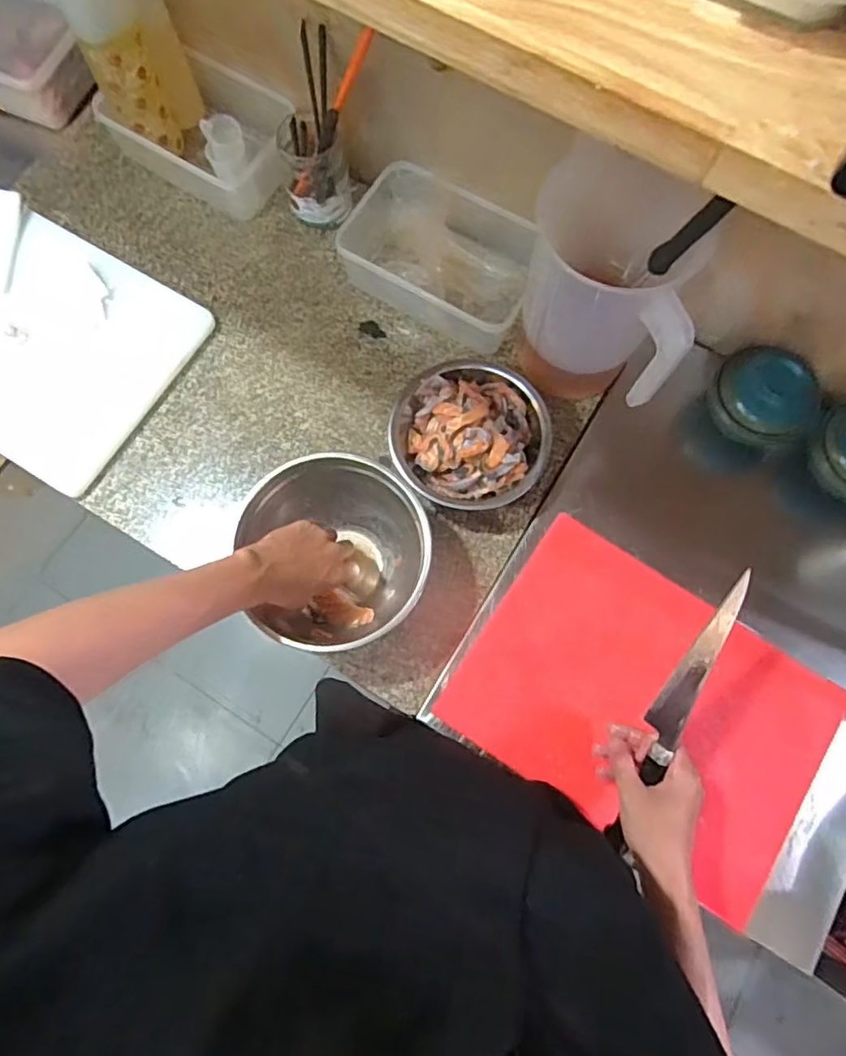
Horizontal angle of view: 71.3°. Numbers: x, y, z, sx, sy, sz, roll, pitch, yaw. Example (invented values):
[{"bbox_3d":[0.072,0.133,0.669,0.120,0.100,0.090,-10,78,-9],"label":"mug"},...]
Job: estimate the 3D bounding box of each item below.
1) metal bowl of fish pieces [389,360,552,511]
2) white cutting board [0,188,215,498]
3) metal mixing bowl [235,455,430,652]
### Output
[{"bbox_3d":[0.057,-0.111,0.719,0.189,0.085,0.169,38,78,9],"label":"metal bowl of fish pieces"},{"bbox_3d":[-0.516,-0.260,0.775,0.388,0.021,0.297,32,76,5],"label":"white cutting board"},{"bbox_3d":[-0.095,0.029,0.676,0.203,0.117,0.193,0,75,0],"label":"metal mixing bowl"}]

